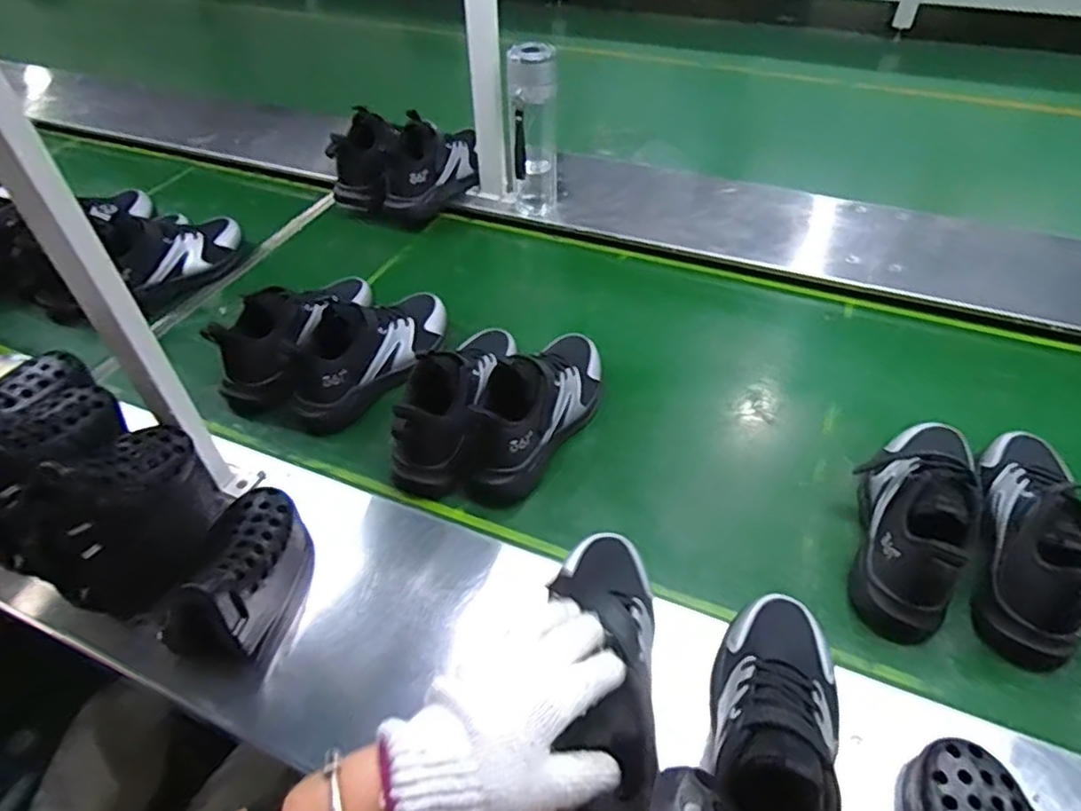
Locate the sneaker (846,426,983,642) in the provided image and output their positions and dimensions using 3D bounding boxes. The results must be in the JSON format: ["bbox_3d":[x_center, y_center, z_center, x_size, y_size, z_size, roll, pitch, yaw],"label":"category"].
[{"bbox_3d":[0.358,0.092,0.593,0.087,0.107,0.234,17,49,18],"label":"sneaker"}]

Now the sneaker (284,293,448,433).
[{"bbox_3d":[-0.208,-0.074,0.780,0.079,0.113,0.237,28,53,26],"label":"sneaker"}]

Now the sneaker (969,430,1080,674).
[{"bbox_3d":[0.455,0.108,0.572,0.088,0.105,0.229,18,49,18],"label":"sneaker"}]

